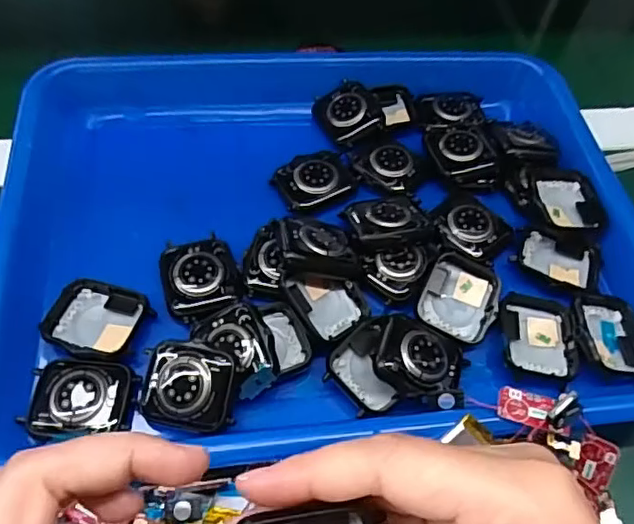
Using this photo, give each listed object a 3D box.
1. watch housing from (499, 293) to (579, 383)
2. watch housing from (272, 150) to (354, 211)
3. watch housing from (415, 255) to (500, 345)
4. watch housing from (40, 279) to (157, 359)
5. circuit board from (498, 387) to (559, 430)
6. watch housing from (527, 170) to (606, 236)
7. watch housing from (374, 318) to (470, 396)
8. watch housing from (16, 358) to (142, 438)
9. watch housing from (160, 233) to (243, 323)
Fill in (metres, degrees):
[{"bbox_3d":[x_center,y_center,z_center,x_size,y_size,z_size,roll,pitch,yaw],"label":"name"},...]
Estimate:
[{"bbox_3d":[0.108,0.035,0.288,0.036,0.010,0.046,6,55,0],"label":"watch housing"},{"bbox_3d":[-0.001,-0.046,0.330,0.042,0.006,0.036,-24,60,-19],"label":"watch housing"},{"bbox_3d":[0.072,0.017,0.295,0.036,0.015,0.043,23,57,12],"label":"watch housing"},{"bbox_3d":[-0.103,0.028,0.274,0.043,0.009,0.038,14,55,6],"label":"watch housing"},{"bbox_3d":[0.087,0.060,0.243,0.023,0.004,0.015,15,56,7],"label":"circuit board"},{"bbox_3d":[0.139,-0.035,0.329,0.039,0.011,0.041,3,55,-2],"label":"watch housing"},{"bbox_3d":[0.049,0.044,0.264,0.044,0.012,0.034,24,51,-11],"label":"watch housing"},{"bbox_3d":[-0.102,0.058,0.251,0.043,0.009,0.033,6,55,0],"label":"watch housing"},{"bbox_3d":[-0.058,0.006,0.289,0.035,0.006,0.042,-15,58,-14],"label":"watch housing"}]

